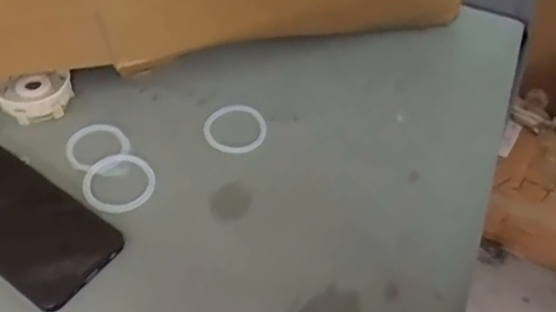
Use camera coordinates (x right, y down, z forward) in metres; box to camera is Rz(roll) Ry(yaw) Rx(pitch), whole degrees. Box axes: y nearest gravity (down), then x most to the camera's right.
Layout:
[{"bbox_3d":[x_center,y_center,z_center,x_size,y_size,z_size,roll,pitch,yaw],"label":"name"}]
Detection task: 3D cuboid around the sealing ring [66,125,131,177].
[{"bbox_3d":[-0.161,-0.006,0.515,0.056,0.008,0.052,3,50,-3],"label":"sealing ring"}]

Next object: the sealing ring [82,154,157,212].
[{"bbox_3d":[-0.134,0.021,0.492,0.062,0.005,0.059,3,50,-3],"label":"sealing ring"}]

